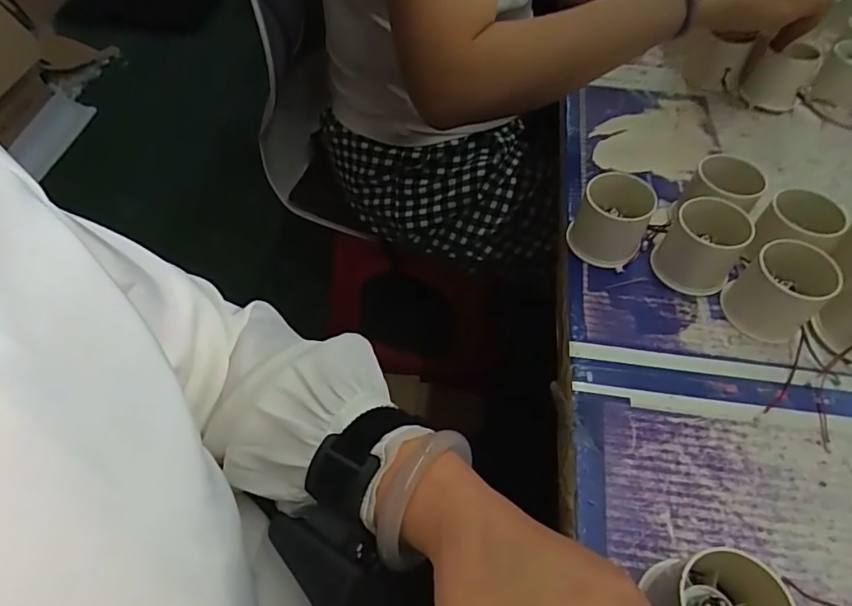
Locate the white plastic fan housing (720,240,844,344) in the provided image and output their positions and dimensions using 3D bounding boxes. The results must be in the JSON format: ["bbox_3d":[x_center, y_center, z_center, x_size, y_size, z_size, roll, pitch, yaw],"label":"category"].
[{"bbox_3d":[0.244,-0.009,0.364,0.051,0.050,0.053,-35,61,-23],"label":"white plastic fan housing"}]

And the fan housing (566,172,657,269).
[{"bbox_3d":[0.139,-0.062,0.399,0.051,0.048,0.050,19,56,14],"label":"fan housing"}]

